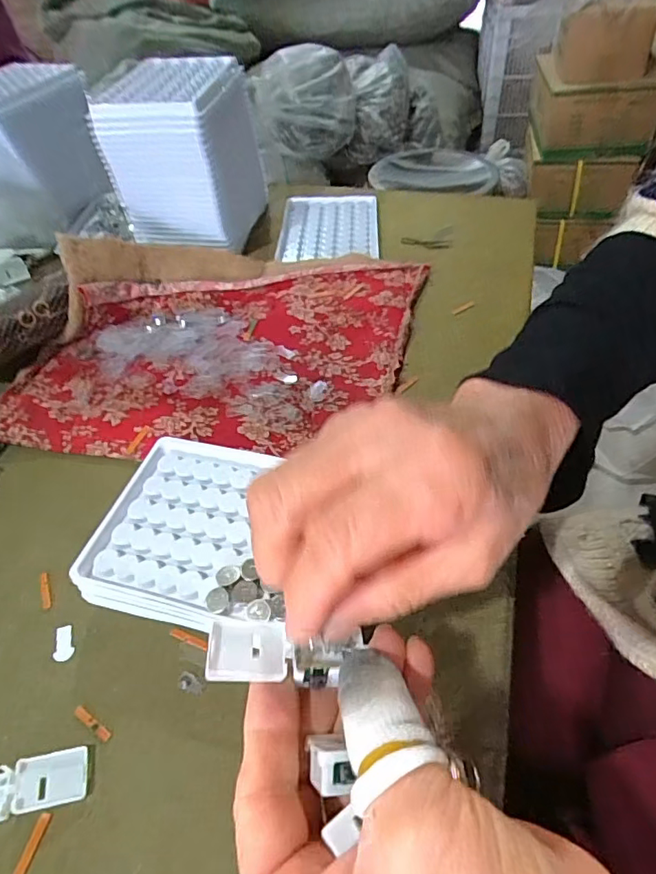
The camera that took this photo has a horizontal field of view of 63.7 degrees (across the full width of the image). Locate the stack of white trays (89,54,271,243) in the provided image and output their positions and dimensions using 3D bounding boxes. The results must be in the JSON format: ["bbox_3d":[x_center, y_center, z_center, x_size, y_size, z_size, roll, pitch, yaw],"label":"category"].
[{"bbox_3d":[-0.125,-0.253,0.476,0.094,0.121,0.134,6,49,9],"label":"stack of white trays"}]

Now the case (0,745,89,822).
[{"bbox_3d":[-0.129,0.145,0.218,0.055,0.009,0.020,-12,48,-7],"label":"case"}]

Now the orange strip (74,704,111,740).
[{"bbox_3d":[-0.106,0.127,0.236,0.022,0.004,0.004,26,55,23],"label":"orange strip"}]

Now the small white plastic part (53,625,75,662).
[{"bbox_3d":[-0.131,0.102,0.262,0.010,0.004,0.018,-11,48,-6],"label":"small white plastic part"}]

